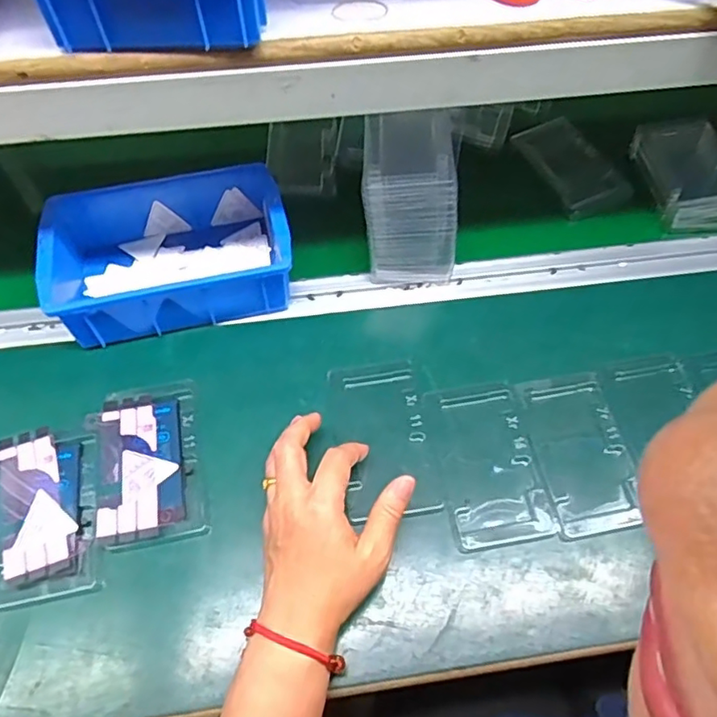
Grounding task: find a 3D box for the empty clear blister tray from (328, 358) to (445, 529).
[{"bbox_3d":[0.019,0.062,0.466,0.074,0.007,0.125,-6,61,-5],"label":"empty clear blister tray"}]

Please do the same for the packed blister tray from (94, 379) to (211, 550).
[{"bbox_3d":[-0.162,0.077,0.454,0.076,0.008,0.130,-11,62,-7],"label":"packed blister tray"}]

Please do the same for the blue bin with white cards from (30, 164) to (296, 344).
[{"bbox_3d":[-0.167,-0.095,0.520,0.200,0.059,0.131,-12,62,-8],"label":"blue bin with white cards"}]

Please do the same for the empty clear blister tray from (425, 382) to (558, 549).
[{"bbox_3d":[0.101,0.079,0.456,0.076,0.005,0.125,-8,61,-5],"label":"empty clear blister tray"}]

